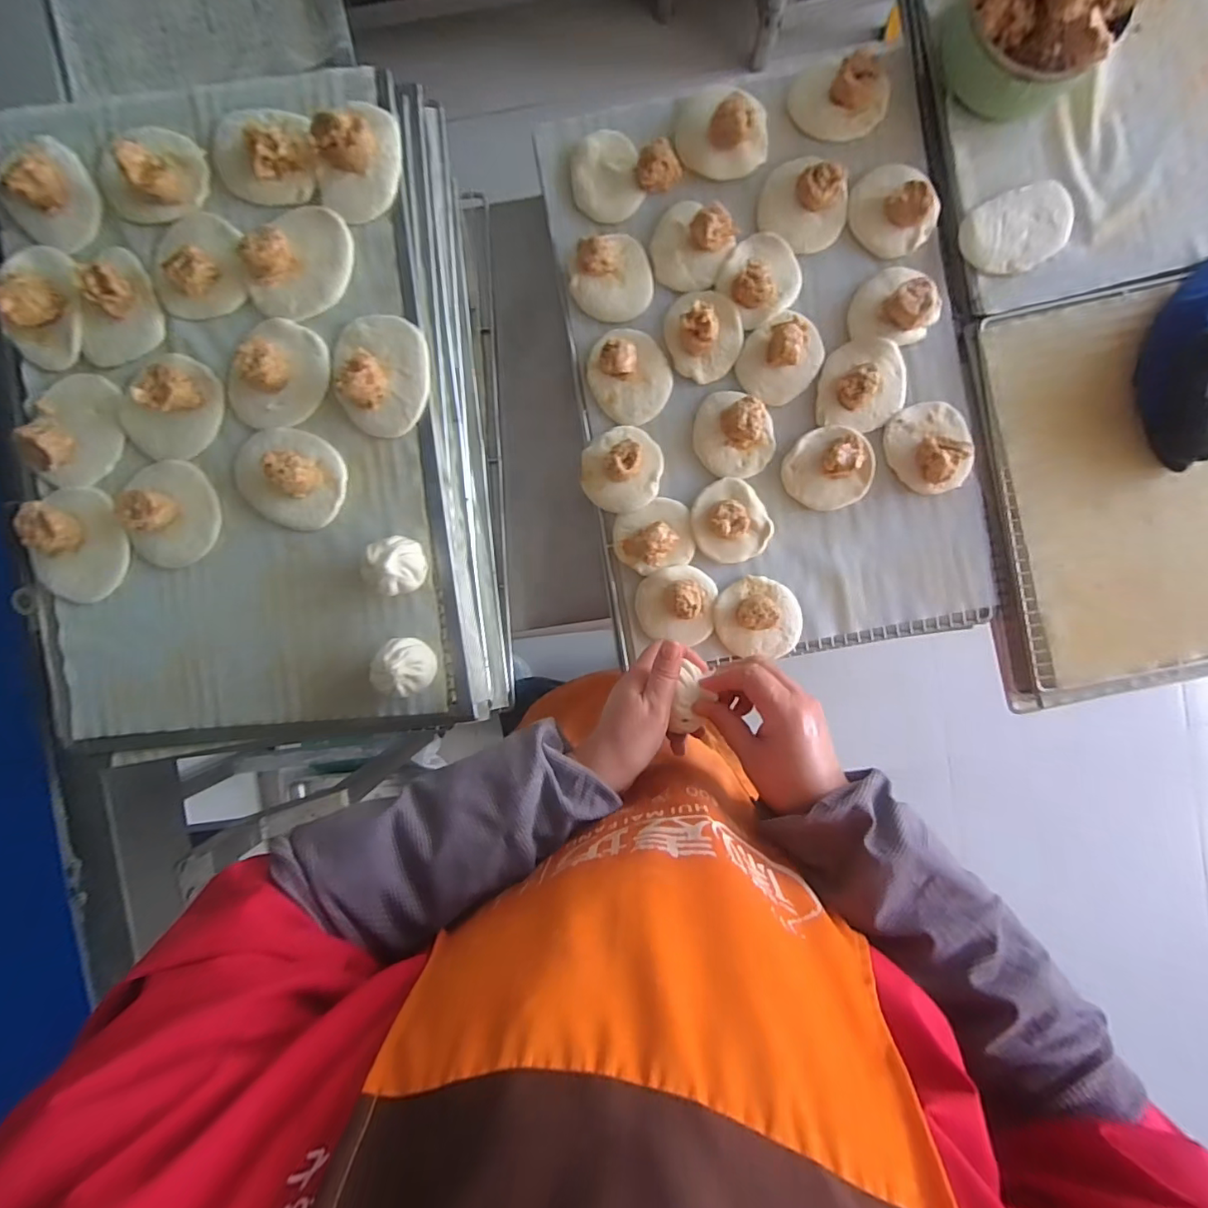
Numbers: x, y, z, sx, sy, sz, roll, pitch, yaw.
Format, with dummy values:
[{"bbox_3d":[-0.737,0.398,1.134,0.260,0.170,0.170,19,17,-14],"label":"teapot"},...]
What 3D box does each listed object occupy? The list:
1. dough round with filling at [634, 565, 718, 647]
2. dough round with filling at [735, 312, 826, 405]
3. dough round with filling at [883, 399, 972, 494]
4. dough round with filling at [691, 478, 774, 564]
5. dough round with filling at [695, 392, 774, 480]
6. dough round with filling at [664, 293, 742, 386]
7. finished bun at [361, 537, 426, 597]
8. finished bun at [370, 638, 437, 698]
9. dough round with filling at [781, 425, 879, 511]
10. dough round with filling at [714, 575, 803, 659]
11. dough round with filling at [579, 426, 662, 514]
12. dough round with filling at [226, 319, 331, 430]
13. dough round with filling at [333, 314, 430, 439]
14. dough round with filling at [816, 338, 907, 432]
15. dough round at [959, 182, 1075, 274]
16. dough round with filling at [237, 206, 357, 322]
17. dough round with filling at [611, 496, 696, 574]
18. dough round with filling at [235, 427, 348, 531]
[{"bbox_3d":[0.078,0.001,0.561,0.084,0.030,0.080,6,93,2],"label":"dough round with filling"},{"bbox_3d":[0.183,-0.255,0.542,0.079,0.030,0.084,0,93,2],"label":"dough round with filling"},{"bbox_3d":[0.340,-0.162,0.545,0.081,0.030,0.093,-14,93,3],"label":"dough round with filling"},{"bbox_3d":[0.133,-0.086,0.556,0.076,0.028,0.086,-29,92,3],"label":"dough round with filling"},{"bbox_3d":[0.135,-0.175,0.550,0.090,0.028,0.079,36,94,0],"label":"dough round with filling"},{"bbox_3d":[0.101,-0.280,0.542,0.082,0.033,0.081,0,93,2],"label":"dough round with filling"},{"bbox_3d":[-0.184,-0.034,0.481,0.047,0.047,0.050,0,93,1],"label":"finished bun"},{"bbox_3d":[-0.178,0.056,0.481,0.048,0.049,0.046,0,93,1],"label":"finished bun"},{"bbox_3d":[0.236,-0.141,0.549,0.089,0.035,0.081,0,93,2],"label":"dough round with filling"},{"bbox_3d":[0.166,0.016,0.562,0.094,0.033,0.088,0,93,2],"label":"dough round with filling"},{"bbox_3d":[0.019,-0.142,0.554,0.084,0.028,0.087,0,93,2],"label":"dough round with filling"},{"bbox_3d":[-0.305,-0.212,0.484,0.086,0.035,0.098,23,93,0],"label":"dough round with filling"},{"bbox_3d":[-0.206,-0.208,0.474,0.082,0.030,0.106,-4,92,1],"label":"dough round with filling"},{"bbox_3d":[0.270,-0.227,0.546,0.087,0.027,0.087,0,93,2],"label":"dough round with filling"},{"bbox_3d":[0.420,-0.378,0.536,0.108,0.005,0.076,-26,92,3],"label":"dough round"},{"bbox_3d":[-0.276,-0.308,0.476,0.103,0.033,0.070,-44,91,3],"label":"dough round with filling"},{"bbox_3d":[0.052,-0.070,0.554,0.082,0.032,0.071,-16,93,3],"label":"dough round with filling"},{"bbox_3d":[-0.298,-0.119,0.485,0.105,0.039,0.086,24,93,0],"label":"dough round with filling"}]

